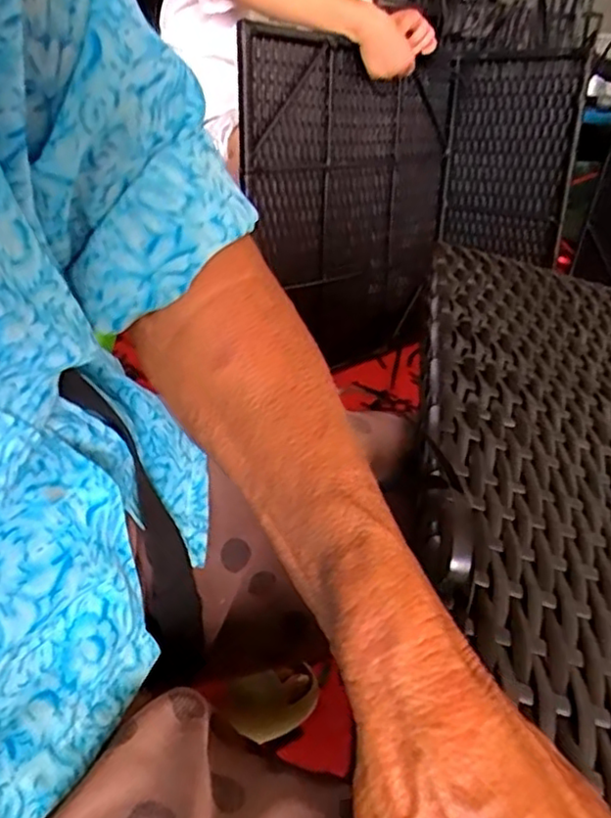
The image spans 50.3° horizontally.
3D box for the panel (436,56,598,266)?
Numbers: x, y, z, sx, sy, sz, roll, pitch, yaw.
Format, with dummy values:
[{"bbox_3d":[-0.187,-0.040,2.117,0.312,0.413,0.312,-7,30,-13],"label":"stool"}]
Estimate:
[{"bbox_3d":[0.427,-0.538,1.402,0.301,0.373,0.043,29,36,33],"label":"panel"}]

